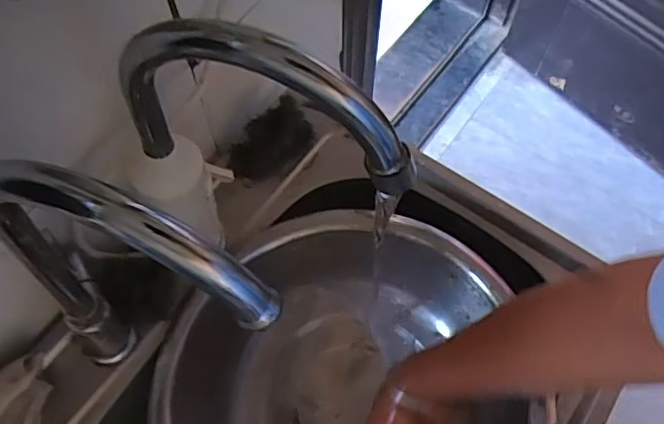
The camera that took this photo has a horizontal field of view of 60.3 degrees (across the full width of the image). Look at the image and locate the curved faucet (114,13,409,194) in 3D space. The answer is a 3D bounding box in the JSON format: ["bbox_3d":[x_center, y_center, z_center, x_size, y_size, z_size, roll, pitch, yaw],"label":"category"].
[{"bbox_3d":[-0.038,-0.046,0.293,0.163,0.124,0.020,20,65,9],"label":"curved faucet"}]

